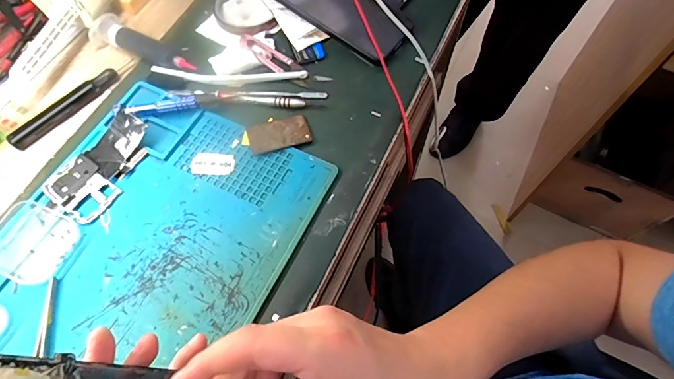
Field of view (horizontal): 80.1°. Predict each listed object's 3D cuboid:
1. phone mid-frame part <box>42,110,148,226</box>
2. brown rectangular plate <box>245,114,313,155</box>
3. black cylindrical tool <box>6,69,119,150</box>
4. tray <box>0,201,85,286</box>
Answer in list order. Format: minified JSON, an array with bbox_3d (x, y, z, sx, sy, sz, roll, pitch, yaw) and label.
[{"bbox_3d":[-0.225,-0.024,0.389,0.063,0.018,0.107,34,69,16],"label":"phone mid-frame part"},{"bbox_3d":[-0.058,-0.057,0.406,0.062,0.006,0.036,-13,64,-5],"label":"brown rectangular plate"},{"bbox_3d":[-0.289,-0.089,0.425,0.023,0.013,0.122,39,71,18],"label":"black cylindrical tool"},{"bbox_3d":[-0.274,0.044,0.354,0.075,0.022,0.063,21,66,11],"label":"tray"}]

